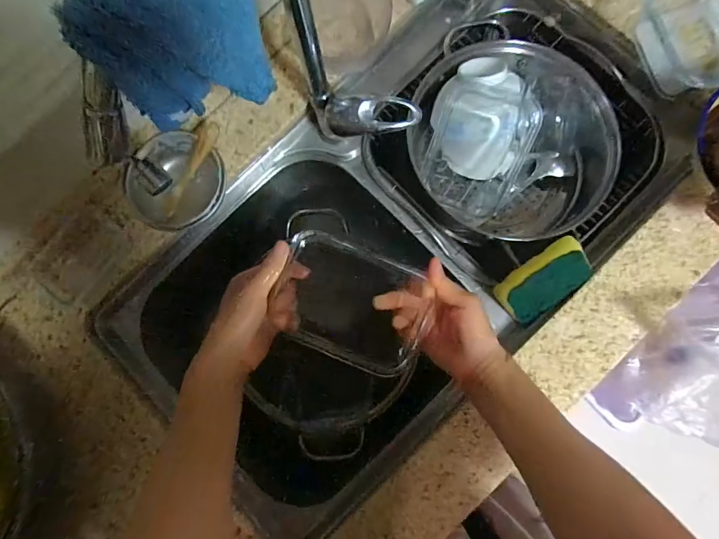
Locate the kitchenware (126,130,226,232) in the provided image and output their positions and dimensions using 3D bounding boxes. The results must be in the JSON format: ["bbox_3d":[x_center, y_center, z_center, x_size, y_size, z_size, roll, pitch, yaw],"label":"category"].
[{"bbox_3d":[-0.222,-0.109,0.501,0.119,0.043,0.111,0,83,4],"label":"kitchenware"}]

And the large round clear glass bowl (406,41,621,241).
[{"bbox_3d":[0.205,-0.176,0.546,0.266,0.112,0.229,35,86,7],"label":"large round clear glass bowl"}]

